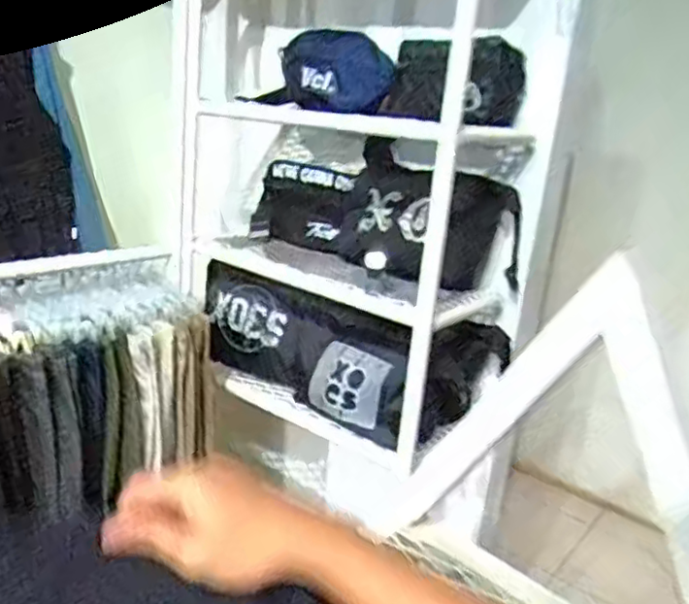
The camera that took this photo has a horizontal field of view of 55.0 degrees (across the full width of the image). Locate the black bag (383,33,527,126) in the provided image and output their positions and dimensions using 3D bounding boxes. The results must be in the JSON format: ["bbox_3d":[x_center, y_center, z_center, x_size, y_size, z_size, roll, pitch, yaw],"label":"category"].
[{"bbox_3d":[0.194,-0.418,1.247,0.263,0.148,0.091,14,20,24],"label":"black bag"}]

